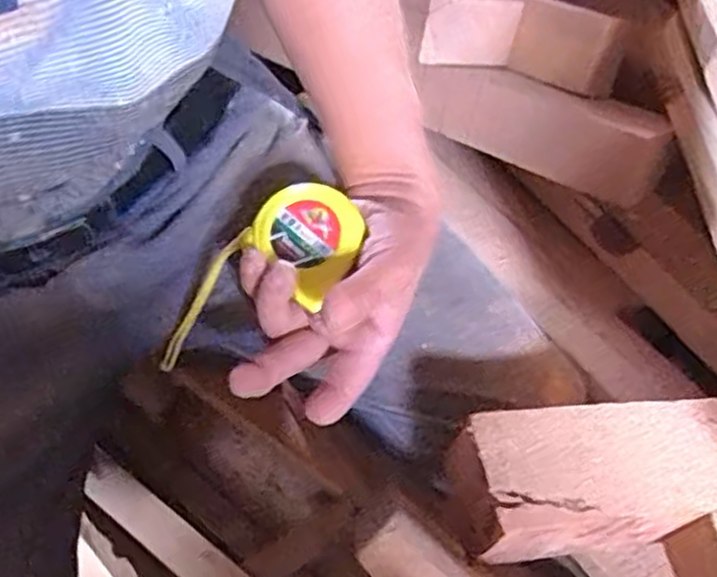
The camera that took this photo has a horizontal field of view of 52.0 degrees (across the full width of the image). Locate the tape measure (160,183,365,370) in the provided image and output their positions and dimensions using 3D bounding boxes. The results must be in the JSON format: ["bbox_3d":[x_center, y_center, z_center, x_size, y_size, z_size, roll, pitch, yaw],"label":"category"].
[{"bbox_3d":[-0.076,-0.005,0.467,0.163,0.036,0.070,-31,49,26],"label":"tape measure"}]

